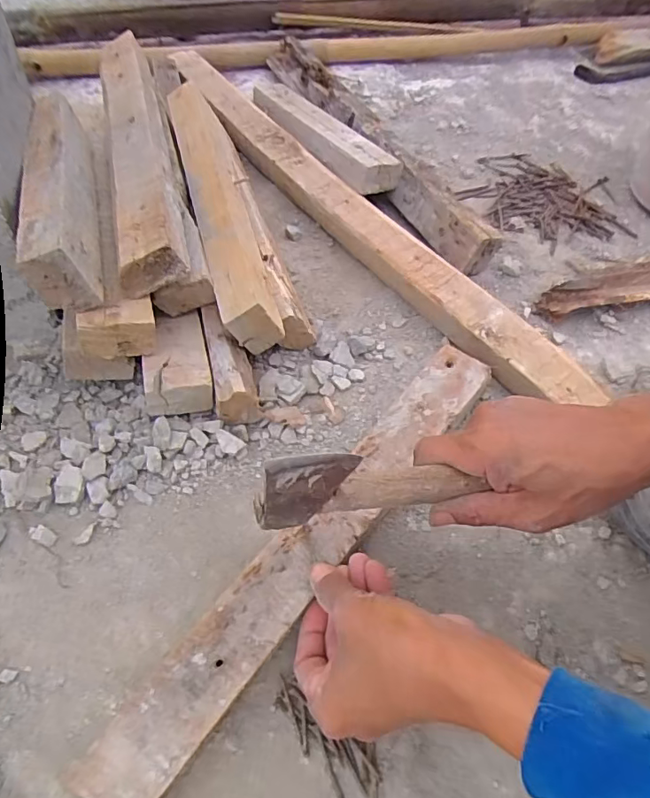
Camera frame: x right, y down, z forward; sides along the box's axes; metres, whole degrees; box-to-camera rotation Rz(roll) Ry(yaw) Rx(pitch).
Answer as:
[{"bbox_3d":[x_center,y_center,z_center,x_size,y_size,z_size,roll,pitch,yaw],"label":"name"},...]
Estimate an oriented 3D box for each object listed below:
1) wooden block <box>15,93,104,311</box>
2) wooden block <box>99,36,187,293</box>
[{"bbox_3d":[-0.228,-0.184,0.442,0.047,0.055,0.259,-11,57,-13],"label":"wooden block"},{"bbox_3d":[-0.188,-0.263,0.511,0.057,0.036,0.405,-11,57,-13],"label":"wooden block"}]

